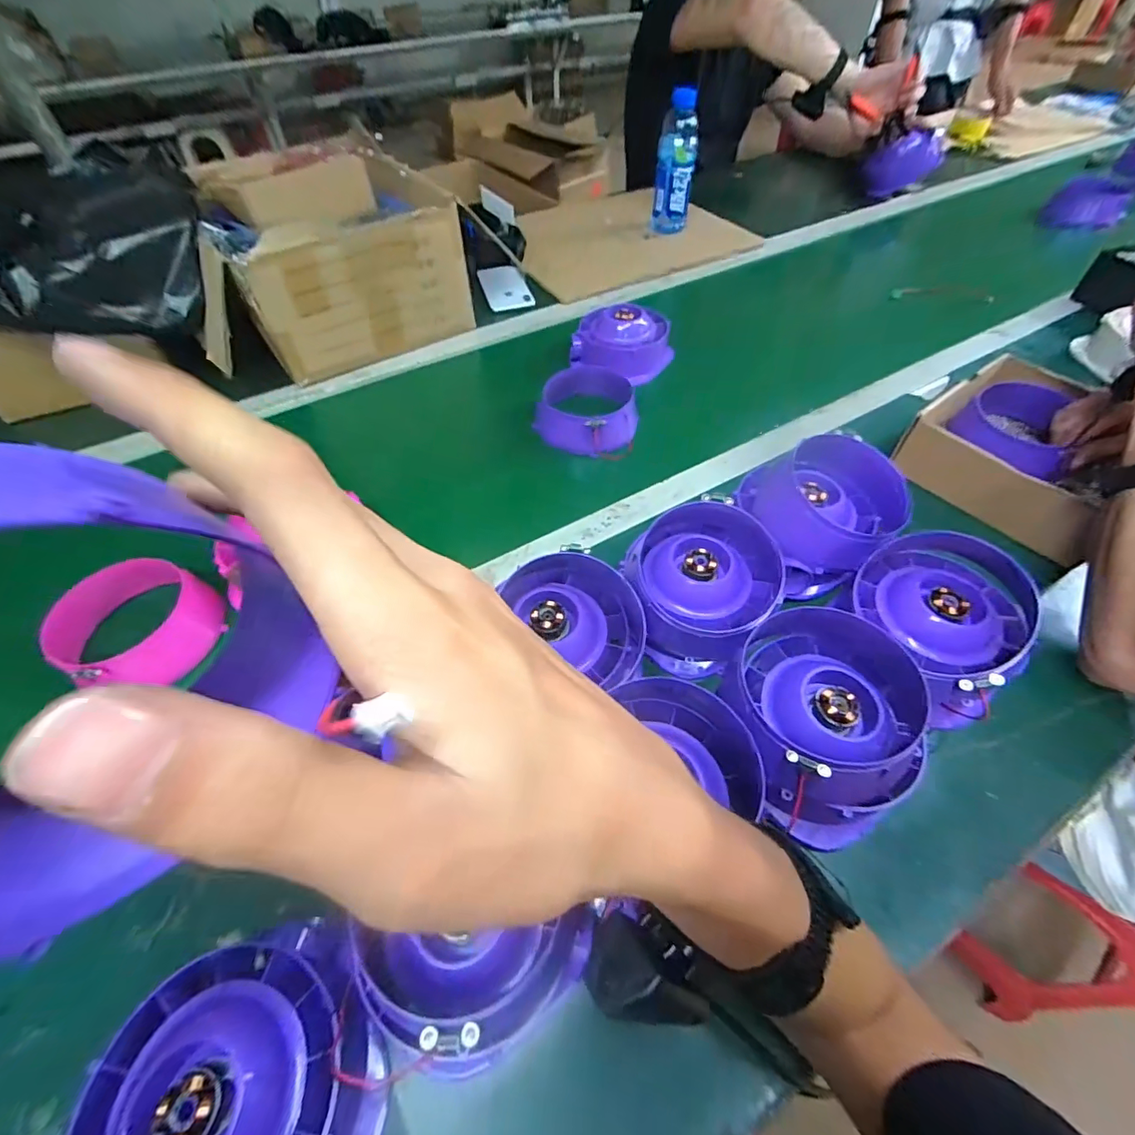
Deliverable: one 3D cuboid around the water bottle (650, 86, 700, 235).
[{"bbox_3d":[0.201,-0.751,0.932,0.068,0.202,0.061,3,53,3],"label":"water bottle"}]

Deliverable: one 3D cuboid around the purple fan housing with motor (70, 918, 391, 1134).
[{"bbox_3d":[-0.173,0.276,0.265,0.134,0.065,0.130,0,53,1],"label":"purple fan housing with motor"}]

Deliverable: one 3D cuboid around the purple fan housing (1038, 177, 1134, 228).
[{"bbox_3d":[1.018,-0.711,0.978,0.125,0.075,0.061,32,60,23],"label":"purple fan housing"}]

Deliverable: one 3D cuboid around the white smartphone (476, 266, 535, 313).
[{"bbox_3d":[-0.108,-0.487,0.865,0.075,0.006,0.122,-17,66,-7],"label":"white smartphone"}]

